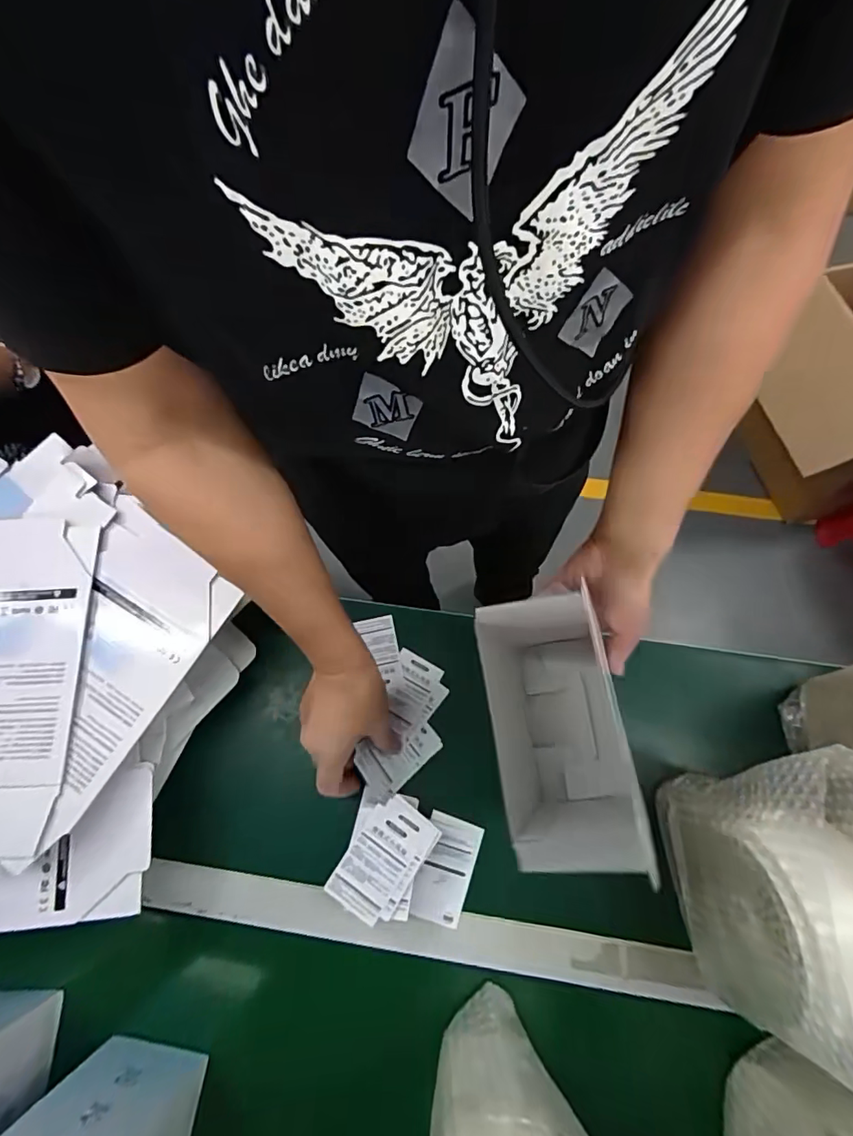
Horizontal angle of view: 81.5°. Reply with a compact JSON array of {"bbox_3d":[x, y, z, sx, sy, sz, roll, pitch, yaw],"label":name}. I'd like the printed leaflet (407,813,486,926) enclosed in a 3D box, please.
[{"bbox_3d":[0.019,0.302,0.496,0.052,0.004,0.095,16,78,10],"label":"printed leaflet"}]

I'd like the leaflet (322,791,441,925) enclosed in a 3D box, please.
[{"bbox_3d":[-0.042,0.271,0.464,0.061,0.007,0.099,35,71,15],"label":"leaflet"}]

